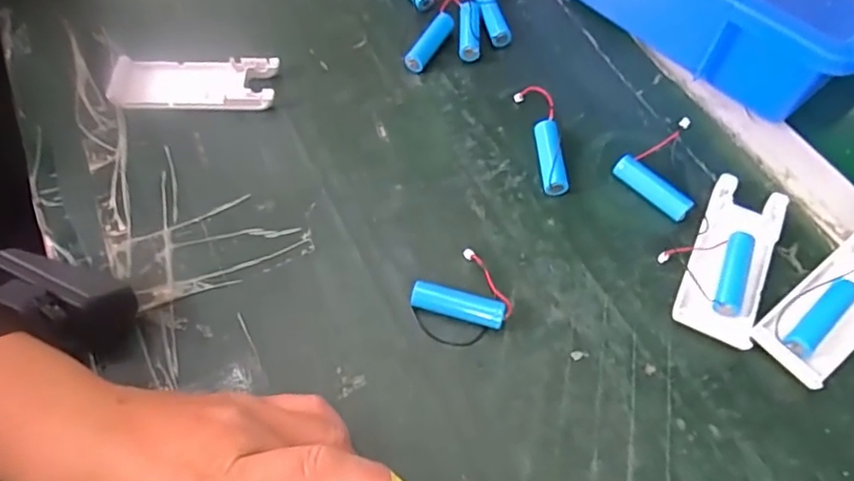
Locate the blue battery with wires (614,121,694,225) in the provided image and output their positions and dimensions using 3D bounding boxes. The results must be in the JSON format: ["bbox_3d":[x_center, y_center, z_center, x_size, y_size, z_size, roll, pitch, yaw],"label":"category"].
[{"bbox_3d":[0.150,-0.044,0.359,0.054,0.017,0.049,-38,66,-20],"label":"blue battery with wires"}]

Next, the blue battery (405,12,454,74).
[{"bbox_3d":[0.004,-0.141,0.414,0.012,0.016,0.055,27,63,15],"label":"blue battery"}]

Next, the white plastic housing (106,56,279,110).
[{"bbox_3d":[-0.155,-0.105,0.396,0.106,0.015,0.038,0,59,0],"label":"white plastic housing"}]

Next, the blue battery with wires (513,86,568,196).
[{"bbox_3d":[0.074,-0.067,0.368,0.019,0.024,0.078,-7,60,-5],"label":"blue battery with wires"}]

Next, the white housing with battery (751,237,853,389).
[{"bbox_3d":[0.222,0.031,0.311,0.103,0.023,0.040,-33,65,-18],"label":"white housing with battery"}]

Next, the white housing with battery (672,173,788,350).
[{"bbox_3d":[0.171,0.010,0.331,0.041,0.013,0.100,24,62,13],"label":"white housing with battery"}]

